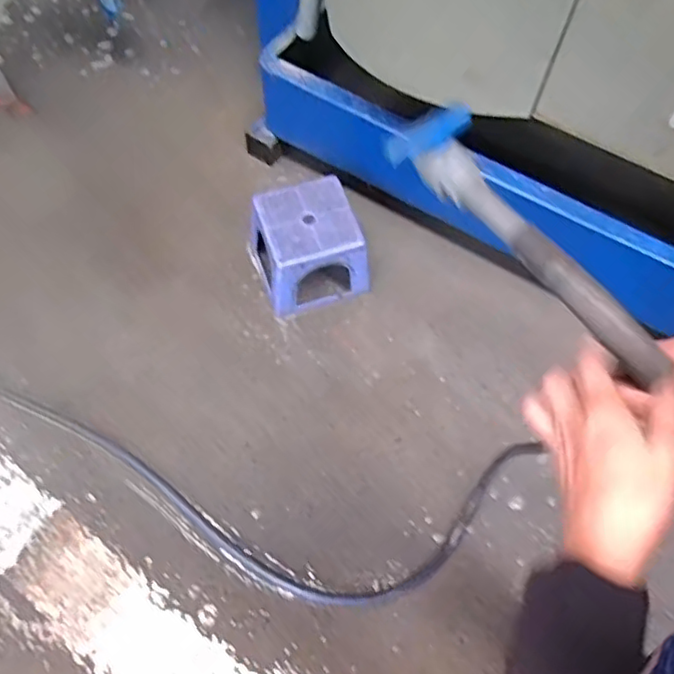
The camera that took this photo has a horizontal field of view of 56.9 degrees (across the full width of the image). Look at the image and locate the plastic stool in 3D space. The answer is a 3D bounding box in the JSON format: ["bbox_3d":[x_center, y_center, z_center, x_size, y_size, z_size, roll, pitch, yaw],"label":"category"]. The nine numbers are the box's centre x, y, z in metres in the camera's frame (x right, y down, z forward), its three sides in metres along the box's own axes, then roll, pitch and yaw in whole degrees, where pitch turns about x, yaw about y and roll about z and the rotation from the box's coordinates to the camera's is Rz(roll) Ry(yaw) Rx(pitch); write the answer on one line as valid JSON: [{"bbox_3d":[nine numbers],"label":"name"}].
[{"bbox_3d":[-0.070,-0.222,1.543,0.246,0.224,0.249,-20,65,-11],"label":"plastic stool"}]

